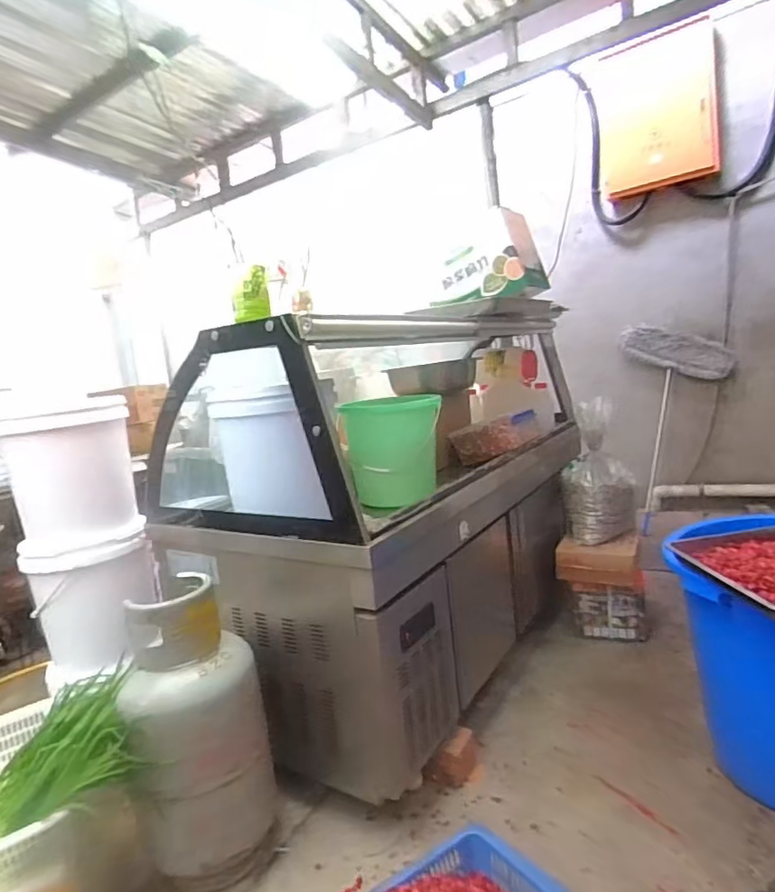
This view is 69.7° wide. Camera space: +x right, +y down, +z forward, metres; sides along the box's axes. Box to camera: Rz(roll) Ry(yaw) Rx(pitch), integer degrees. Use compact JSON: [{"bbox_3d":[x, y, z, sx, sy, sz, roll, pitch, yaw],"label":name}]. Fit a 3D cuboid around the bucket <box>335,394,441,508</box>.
[{"bbox_3d":[0.015,0.010,1.681,0.257,0.303,0.254,-7,8,1],"label":"bucket"}]

